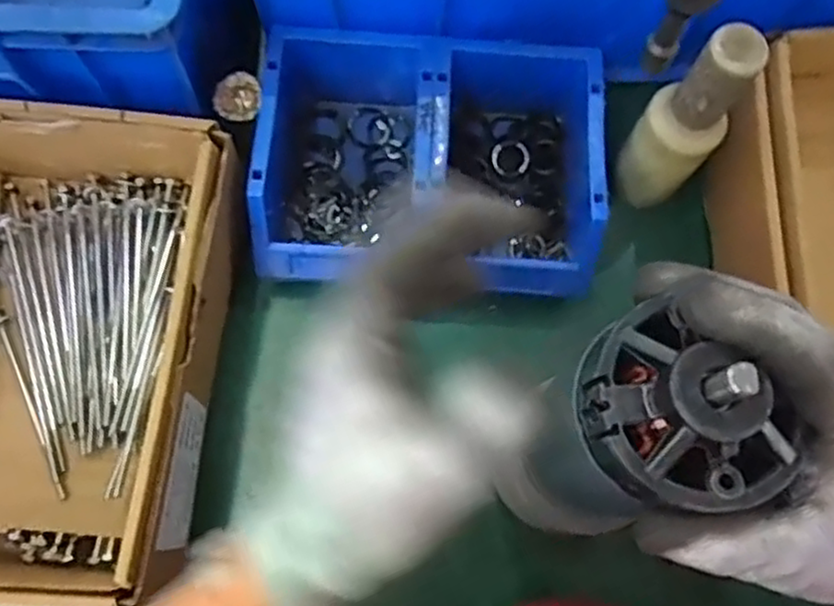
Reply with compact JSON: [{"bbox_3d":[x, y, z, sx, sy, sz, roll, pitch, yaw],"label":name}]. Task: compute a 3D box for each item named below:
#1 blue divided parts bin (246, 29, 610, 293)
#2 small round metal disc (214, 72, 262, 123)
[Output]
[{"bbox_3d":[0.011,-0.092,0.471,0.217,0.073,0.163,4,74,-1],"label":"blue divided parts bin"},{"bbox_3d":[-0.113,-0.128,0.450,0.030,0.009,0.031,0,74,-2],"label":"small round metal disc"}]

